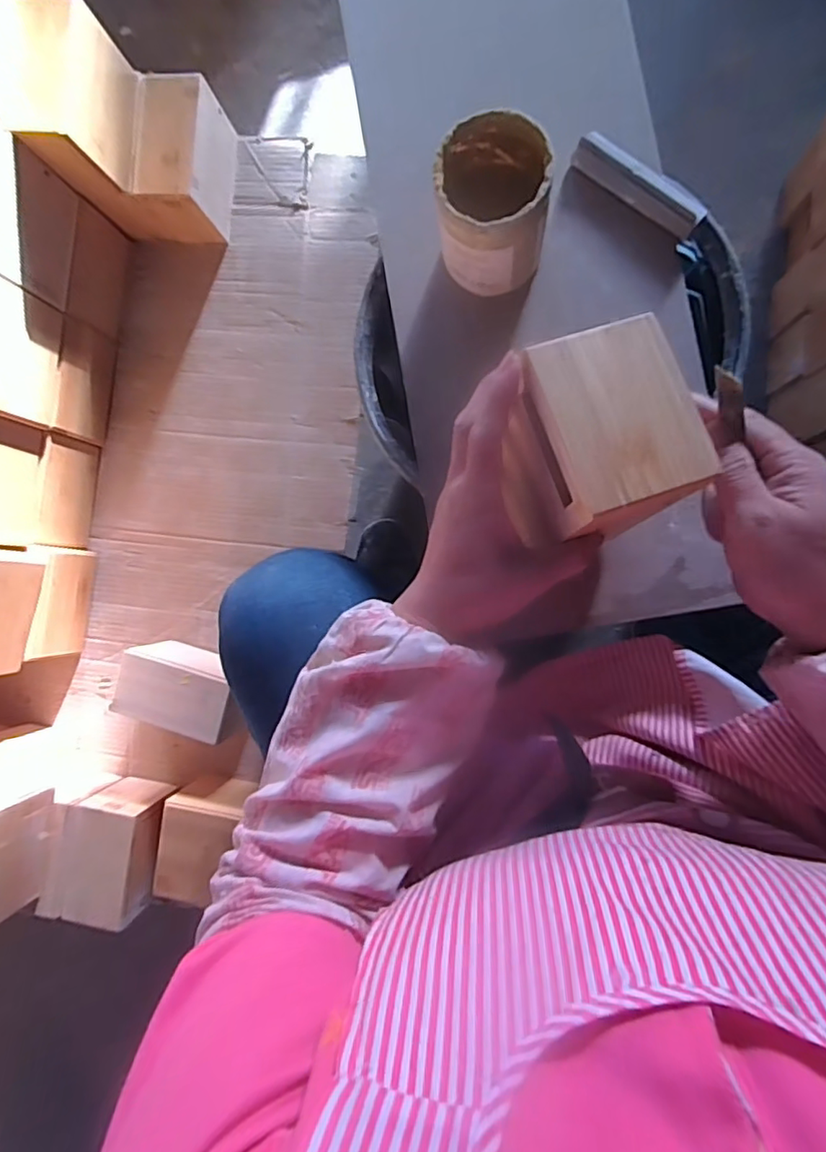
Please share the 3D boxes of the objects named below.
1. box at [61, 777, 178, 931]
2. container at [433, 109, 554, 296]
[{"bbox_3d":[-0.380,0.359,0.737,0.098,0.090,0.147,5,91,8],"label":"box"},{"bbox_3d":[0.062,-0.275,0.423,0.083,0.086,0.086,1,90,8],"label":"container"}]

